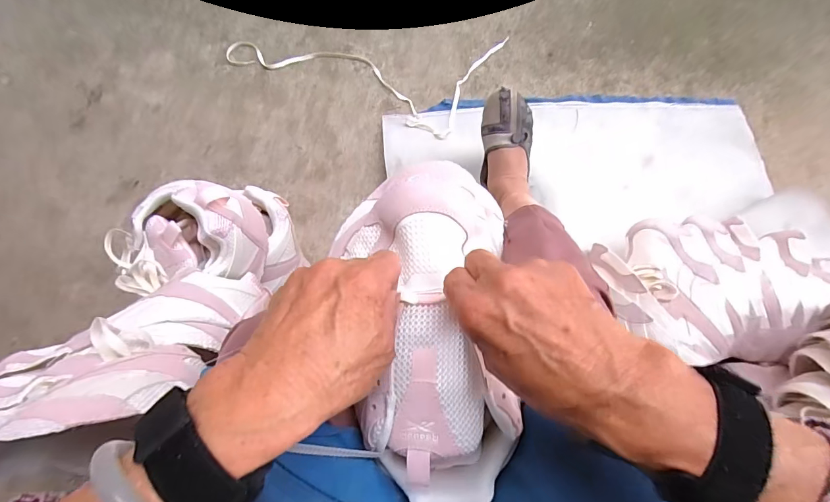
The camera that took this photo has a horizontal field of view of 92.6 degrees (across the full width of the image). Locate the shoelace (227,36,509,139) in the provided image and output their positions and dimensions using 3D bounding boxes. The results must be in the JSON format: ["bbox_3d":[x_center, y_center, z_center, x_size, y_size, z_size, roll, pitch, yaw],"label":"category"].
[{"bbox_3d":[-0.098,-0.342,0.834,0.596,0.018,0.265,-2,65,-2],"label":"shoelace"}]

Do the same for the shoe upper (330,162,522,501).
[{"bbox_3d":[0.008,0.061,0.301,0.121,0.070,0.247,-5,79,-4],"label":"shoe upper"}]

